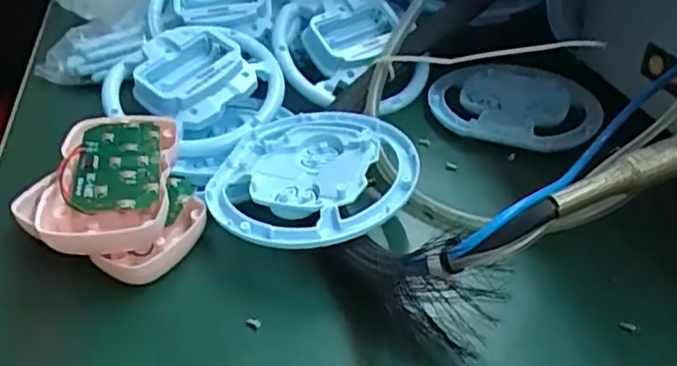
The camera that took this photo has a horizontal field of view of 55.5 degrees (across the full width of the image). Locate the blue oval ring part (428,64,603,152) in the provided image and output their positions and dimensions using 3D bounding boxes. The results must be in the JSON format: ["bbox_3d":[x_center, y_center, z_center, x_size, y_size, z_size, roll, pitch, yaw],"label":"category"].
[{"bbox_3d":[0.112,-0.050,0.402,0.104,0.019,0.078,3,39,7],"label":"blue oval ring part"}]

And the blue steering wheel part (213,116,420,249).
[{"bbox_3d":[-0.012,-0.002,0.330,0.102,0.024,0.102,0,37,0],"label":"blue steering wheel part"}]

